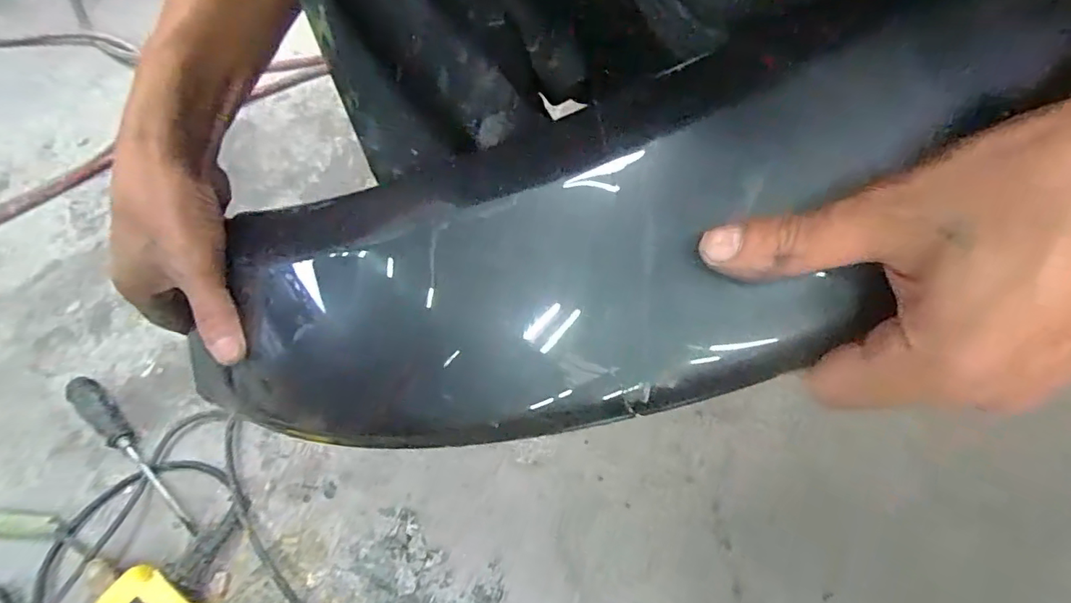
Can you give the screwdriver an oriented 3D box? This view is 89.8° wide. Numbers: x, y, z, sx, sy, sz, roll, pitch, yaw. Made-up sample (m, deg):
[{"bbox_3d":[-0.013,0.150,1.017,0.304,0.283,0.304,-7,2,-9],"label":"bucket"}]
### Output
[{"bbox_3d":[-0.399,0.146,0.526,0.218,0.032,0.025,36,67,23],"label":"screwdriver"}]

